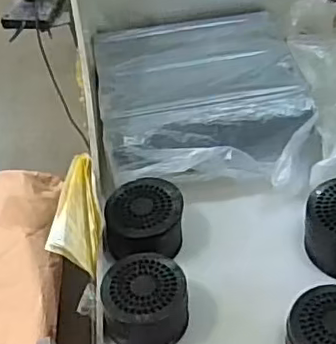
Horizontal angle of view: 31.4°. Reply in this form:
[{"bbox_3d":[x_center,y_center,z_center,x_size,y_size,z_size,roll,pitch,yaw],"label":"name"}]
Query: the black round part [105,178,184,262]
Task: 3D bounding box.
[{"bbox_3d":[-0.033,0.062,0.817,0.103,0.088,0.101,-4,46,4],"label":"black round part"}]

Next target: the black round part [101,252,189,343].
[{"bbox_3d":[-0.026,0.159,0.733,0.099,0.077,0.104,-4,46,4],"label":"black round part"}]

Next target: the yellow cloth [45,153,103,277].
[{"bbox_3d":[-0.115,0.045,0.762,0.065,0.044,0.164,-4,63,3],"label":"yellow cloth"}]

